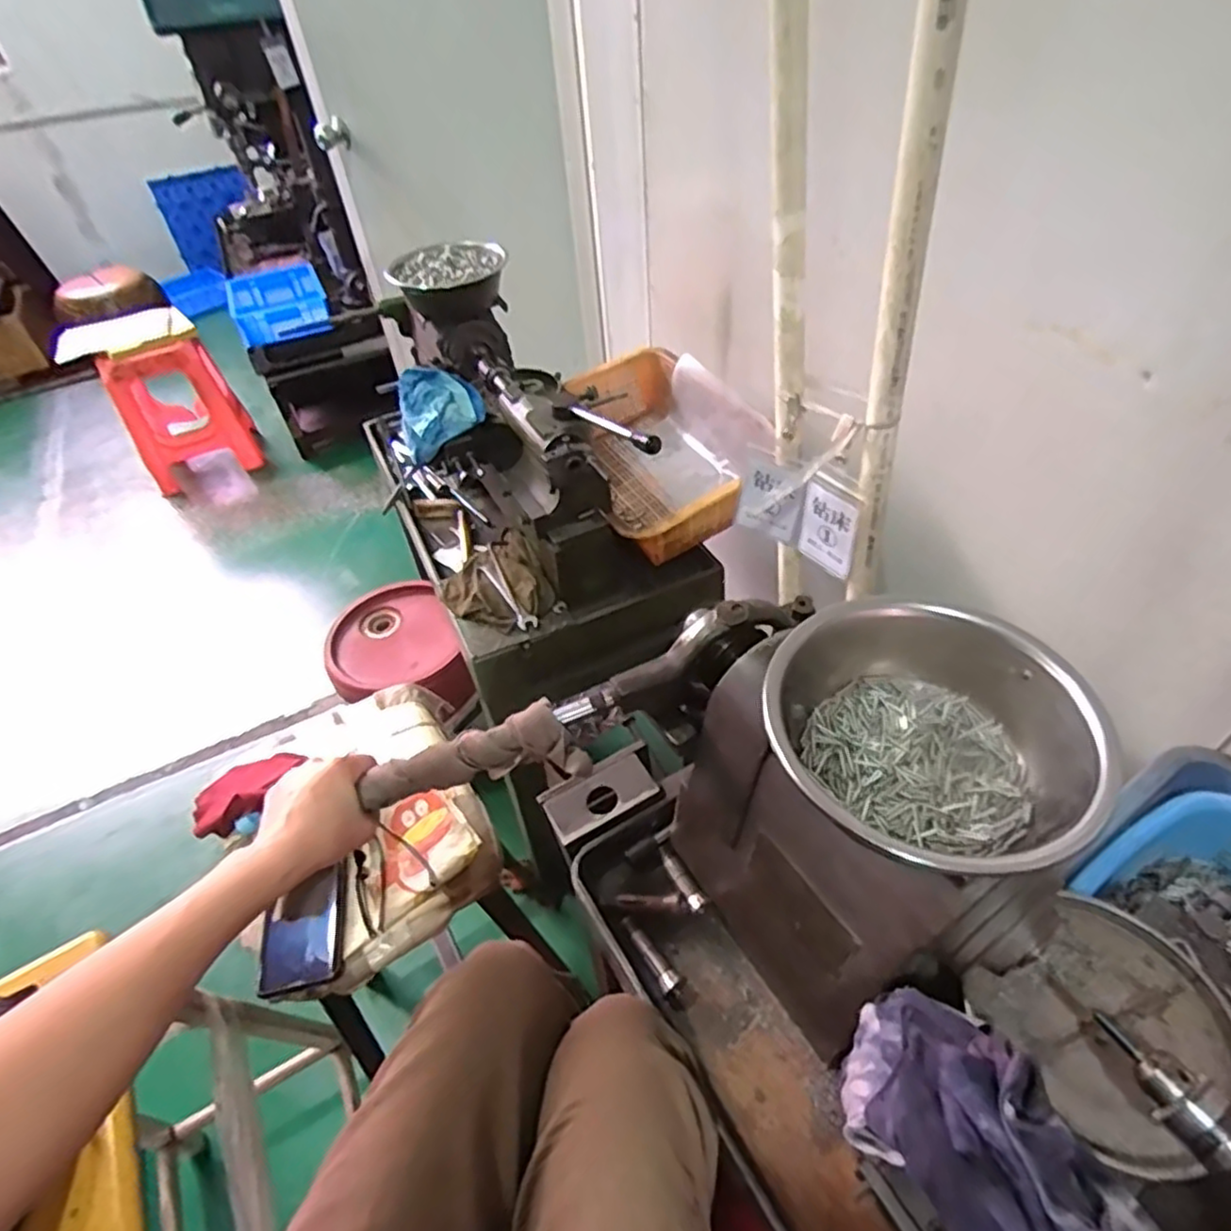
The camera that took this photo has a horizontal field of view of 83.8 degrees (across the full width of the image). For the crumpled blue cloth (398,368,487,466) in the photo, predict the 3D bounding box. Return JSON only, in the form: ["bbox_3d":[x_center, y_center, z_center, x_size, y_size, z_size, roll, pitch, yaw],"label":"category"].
[{"bbox_3d":[-0.240,-0.284,0.949,0.114,0.077,0.111,-14,46,-8],"label":"crumpled blue cloth"}]

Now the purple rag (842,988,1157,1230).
[{"bbox_3d":[0.188,0.274,0.338,0.089,0.065,0.172,-24,48,-17],"label":"purple rag"}]

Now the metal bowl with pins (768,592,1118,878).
[{"bbox_3d":[0.181,0.069,0.404,0.165,0.065,0.179,-3,45,3],"label":"metal bowl with pins"}]

